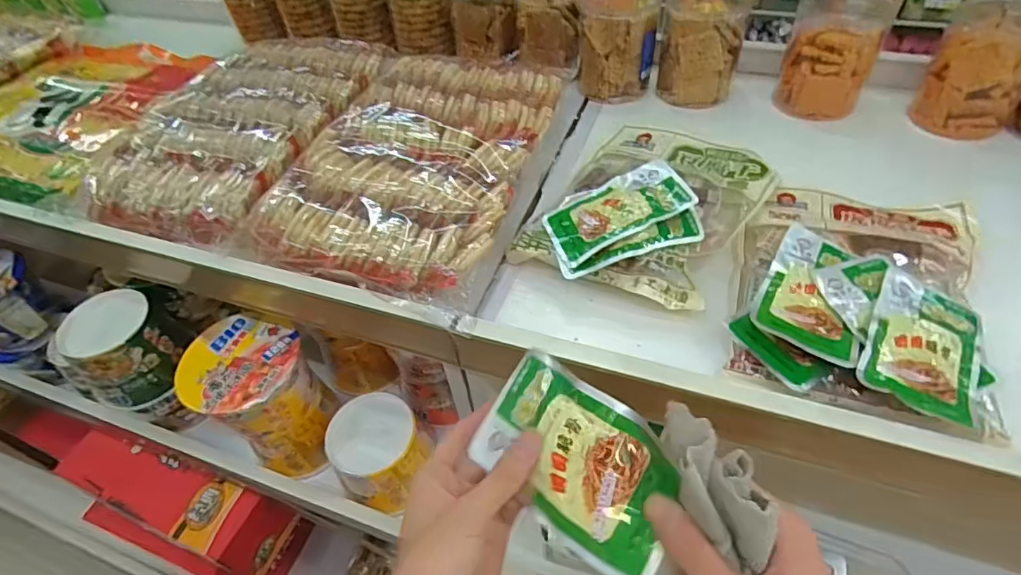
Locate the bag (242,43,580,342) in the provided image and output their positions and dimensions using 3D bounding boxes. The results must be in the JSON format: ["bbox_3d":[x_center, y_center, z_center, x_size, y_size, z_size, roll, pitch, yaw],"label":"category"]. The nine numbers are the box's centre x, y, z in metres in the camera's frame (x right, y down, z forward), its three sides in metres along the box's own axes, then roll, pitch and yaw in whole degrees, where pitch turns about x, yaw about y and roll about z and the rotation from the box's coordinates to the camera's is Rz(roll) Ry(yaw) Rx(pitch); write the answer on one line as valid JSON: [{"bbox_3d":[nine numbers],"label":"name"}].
[{"bbox_3d":[-0.107,-0.159,0.676,0.281,0.055,0.444,12,51,14],"label":"bag"}]

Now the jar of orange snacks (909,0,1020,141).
[{"bbox_3d":[0.610,-0.286,0.694,0.106,0.163,0.097,35,60,29],"label":"jar of orange snacks"}]

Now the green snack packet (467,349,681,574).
[{"bbox_3d":[0.039,0.105,0.338,0.137,0.020,0.083,31,94,38],"label":"green snack packet"}]

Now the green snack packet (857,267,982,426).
[{"bbox_3d":[0.352,0.049,0.458,0.084,0.020,0.141,25,55,24],"label":"green snack packet"}]

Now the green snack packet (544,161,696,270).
[{"bbox_3d":[0.111,-0.081,0.568,0.143,0.012,0.085,-25,43,6],"label":"green snack packet"}]

